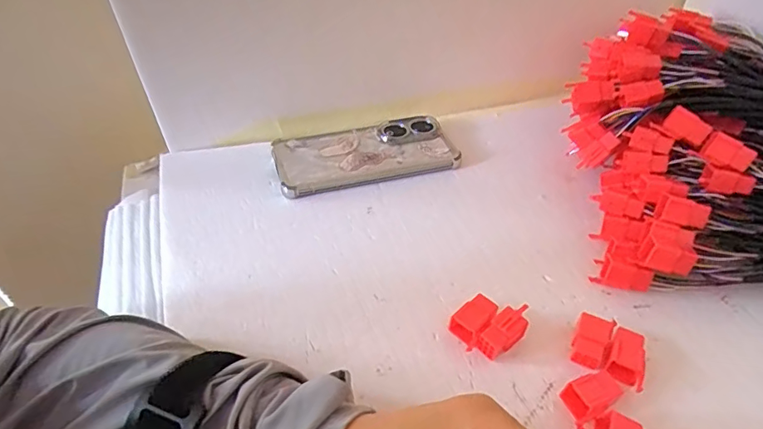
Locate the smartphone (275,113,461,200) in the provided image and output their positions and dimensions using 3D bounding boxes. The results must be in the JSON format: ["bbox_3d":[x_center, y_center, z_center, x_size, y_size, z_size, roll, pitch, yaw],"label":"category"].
[{"bbox_3d":[-0.016,-0.055,0.459,0.158,0.018,0.071,-11,45,-13],"label":"smartphone"}]

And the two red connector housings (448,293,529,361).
[{"bbox_3d":[0.069,0.072,0.325,0.041,0.021,0.036,-27,50,-27],"label":"two red connector housings"}]

